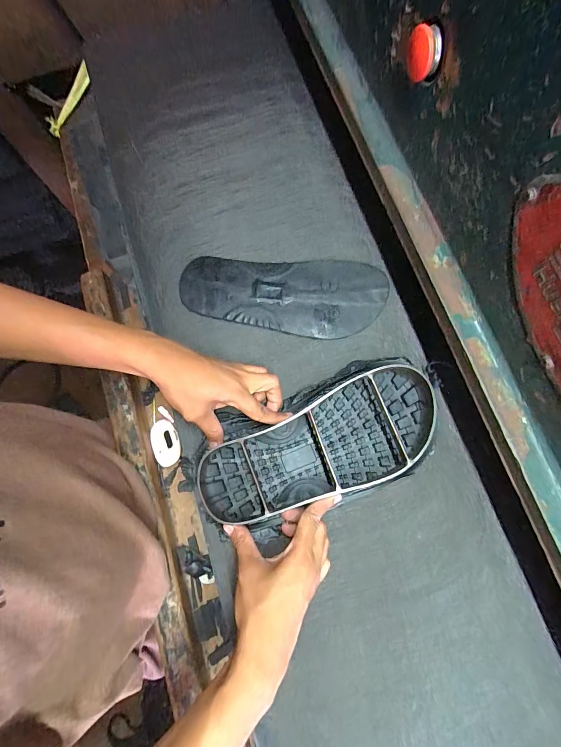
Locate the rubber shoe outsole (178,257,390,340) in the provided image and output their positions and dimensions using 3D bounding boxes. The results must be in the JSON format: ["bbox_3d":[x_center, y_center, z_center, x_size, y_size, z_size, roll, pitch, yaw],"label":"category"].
[{"bbox_3d":[0.002,-0.104,0.457,0.265,0.006,0.106,2,77,2],"label":"rubber shoe outsole"}]

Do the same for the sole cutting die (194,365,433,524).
[{"bbox_3d":[0.049,0.088,0.395,0.299,0.049,0.118,-22,77,-3],"label":"sole cutting die"}]

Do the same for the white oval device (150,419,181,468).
[{"bbox_3d":[-0.155,0.094,0.466,0.039,0.014,0.061,-16,76,-3],"label":"white oval device"}]

